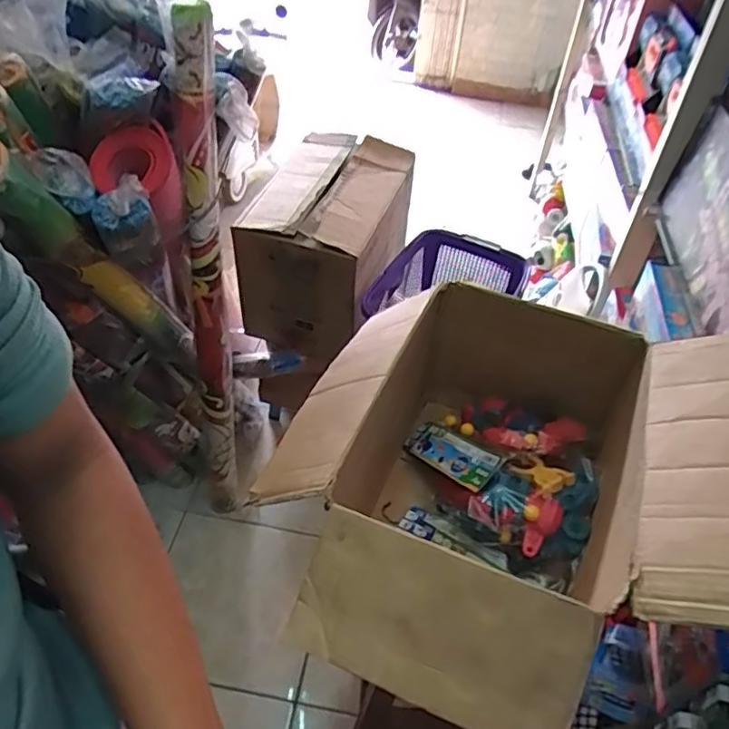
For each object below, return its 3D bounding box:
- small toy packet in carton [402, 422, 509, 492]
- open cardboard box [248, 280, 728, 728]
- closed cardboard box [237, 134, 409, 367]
[{"bbox_3d":[0.122,0.127,0.897,0.060,0.012,0.199,-55,25,-6],"label":"small toy packet in carton"},{"bbox_3d":[0.159,0.148,0.746,0.501,0.315,0.519,21,47,16],"label":"open cardboard box"},{"bbox_3d":[-0.080,-0.303,1.539,0.289,0.318,0.485,14,45,10],"label":"closed cardboard box"}]

